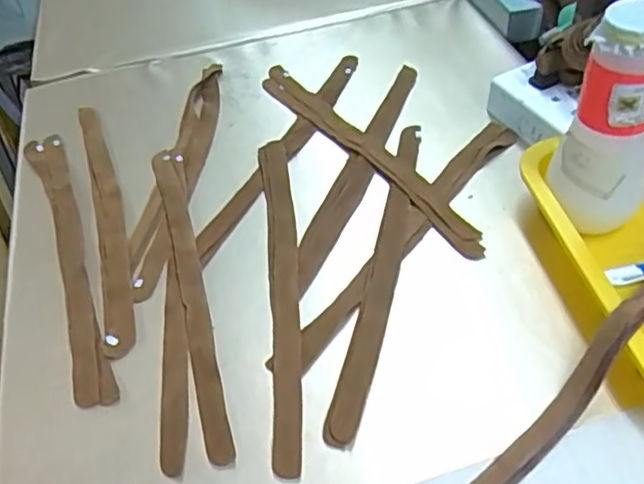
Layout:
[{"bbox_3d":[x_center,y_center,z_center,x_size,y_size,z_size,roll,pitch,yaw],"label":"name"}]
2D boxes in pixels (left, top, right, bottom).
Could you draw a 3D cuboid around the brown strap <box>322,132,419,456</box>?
[{"bbox_3d":[0.050,0.011,0.492,0.024,0.004,0.315,8,49,13],"label":"brown strap"}]

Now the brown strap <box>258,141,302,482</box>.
[{"bbox_3d":[-0.031,0.026,0.485,0.025,0.005,0.312,-7,48,0],"label":"brown strap"}]

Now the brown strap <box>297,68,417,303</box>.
[{"bbox_3d":[0.039,-0.073,0.572,0.030,0.006,0.305,15,51,19],"label":"brown strap"}]

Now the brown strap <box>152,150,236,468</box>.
[{"bbox_3d":[-0.103,0.027,0.489,0.023,0.005,0.309,-15,48,-8],"label":"brown strap"}]

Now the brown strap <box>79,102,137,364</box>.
[{"bbox_3d":[-0.190,-0.029,0.550,0.028,0.005,0.310,-16,48,-9],"label":"brown strap"}]

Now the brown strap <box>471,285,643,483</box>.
[{"bbox_3d":[0.179,0.070,0.400,0.298,0.039,0.023,-37,54,-25],"label":"brown strap"}]

